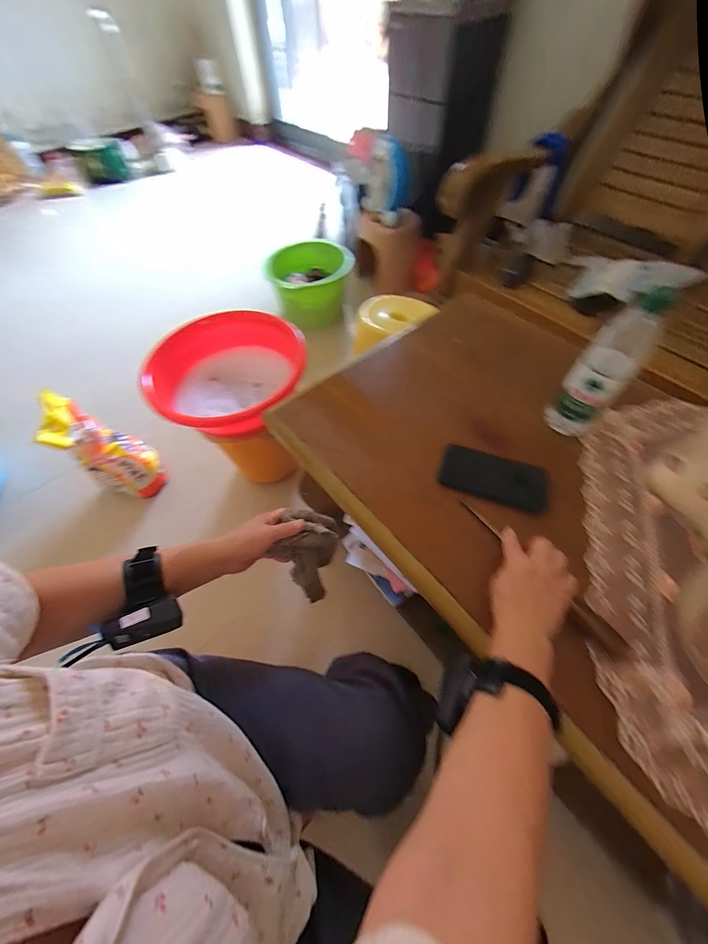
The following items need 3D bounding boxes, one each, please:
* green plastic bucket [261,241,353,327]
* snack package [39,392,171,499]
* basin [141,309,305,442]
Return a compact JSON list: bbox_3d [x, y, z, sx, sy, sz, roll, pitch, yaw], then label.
[{"bbox_3d":[-0.195,-0.844,1.477,0.342,0.194,0.373,-1,59,2],"label":"green plastic bucket"},{"bbox_3d":[-0.741,-0.071,0.993,0.126,0.381,0.166,0,51,46],"label":"snack package"},{"bbox_3d":[-0.318,-0.239,0.800,0.373,0.140,0.362,-1,59,2],"label":"basin"}]

